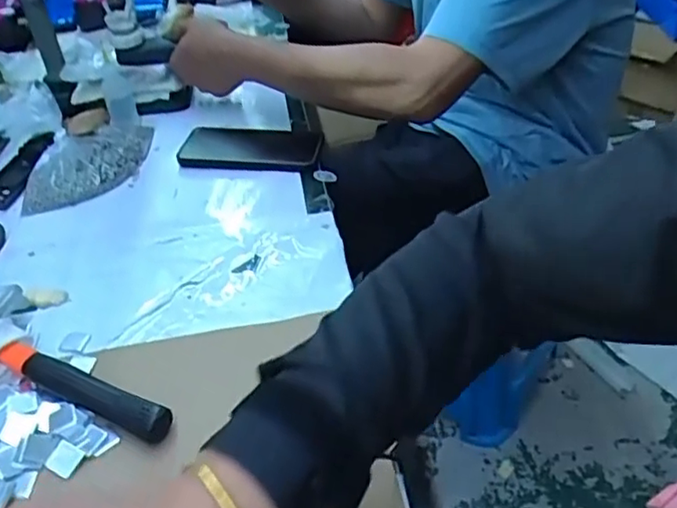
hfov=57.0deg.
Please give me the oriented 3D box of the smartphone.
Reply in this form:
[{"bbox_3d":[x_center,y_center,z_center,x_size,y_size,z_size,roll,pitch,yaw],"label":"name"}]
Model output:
[{"bbox_3d":[-0.106,-0.132,0.762,0.168,0.012,0.087,3,40,6],"label":"smartphone"}]

